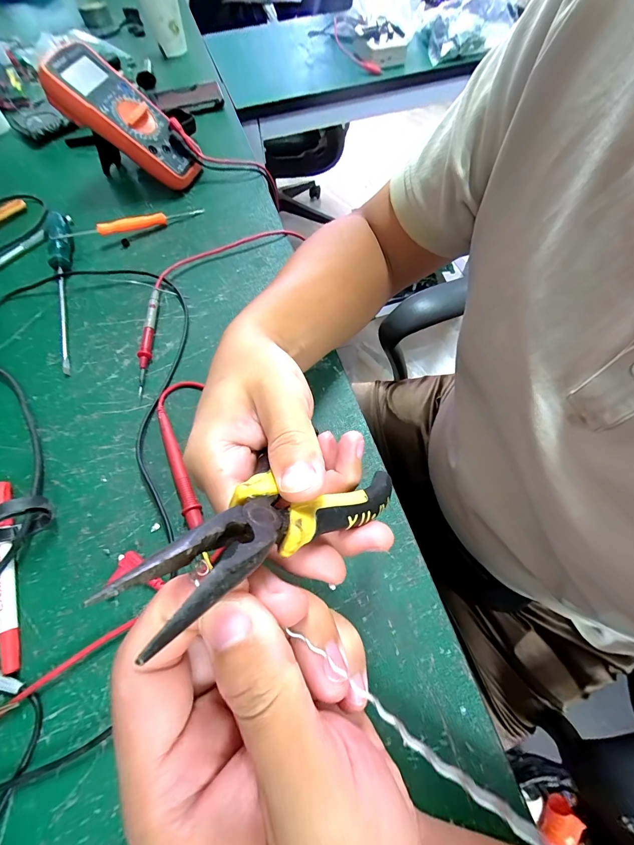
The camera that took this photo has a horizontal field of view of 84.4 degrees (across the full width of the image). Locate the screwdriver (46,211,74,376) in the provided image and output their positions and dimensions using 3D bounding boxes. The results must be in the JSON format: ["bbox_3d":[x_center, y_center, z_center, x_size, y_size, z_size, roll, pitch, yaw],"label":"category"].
[{"bbox_3d":[-0.276,-0.156,0.380,0.025,0.025,0.235,-20,64,-7],"label":"screwdriver"}]

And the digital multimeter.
[{"bbox_3d":[-0.233,-0.369,0.432,0.174,0.060,0.085,34,63,-24],"label":"digital multimeter"}]

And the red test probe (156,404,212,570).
[{"bbox_3d":[-0.108,0.043,0.279,0.014,0.011,0.148,-25,61,-10],"label":"red test probe"}]

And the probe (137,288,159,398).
[{"bbox_3d":[-0.169,-0.086,0.349,0.013,0.015,0.126,-7,63,-1],"label":"probe"}]

